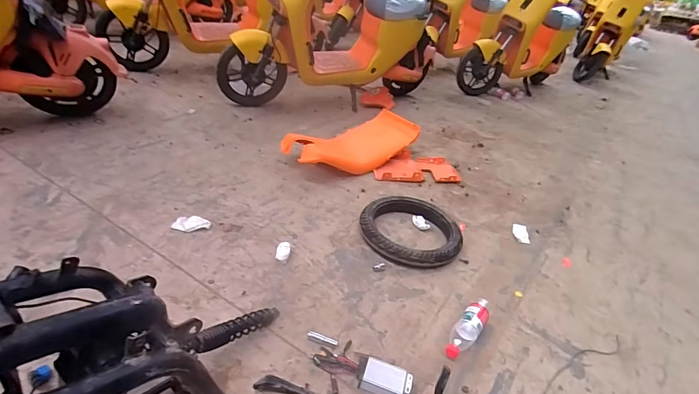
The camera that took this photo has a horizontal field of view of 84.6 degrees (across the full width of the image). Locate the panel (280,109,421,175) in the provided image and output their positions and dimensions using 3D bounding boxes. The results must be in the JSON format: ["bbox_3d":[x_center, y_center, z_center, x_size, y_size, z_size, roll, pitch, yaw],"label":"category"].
[{"bbox_3d":[0.024,-0.248,1.791,0.642,0.130,0.279,-16,42,-35],"label":"panel"}]

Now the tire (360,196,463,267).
[{"bbox_3d":[0.219,0.121,1.377,0.357,0.077,0.308,33,39,29],"label":"tire"}]

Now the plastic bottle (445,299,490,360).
[{"bbox_3d":[0.330,0.360,1.063,0.066,0.064,0.214,30,38,28],"label":"plastic bottle"}]

